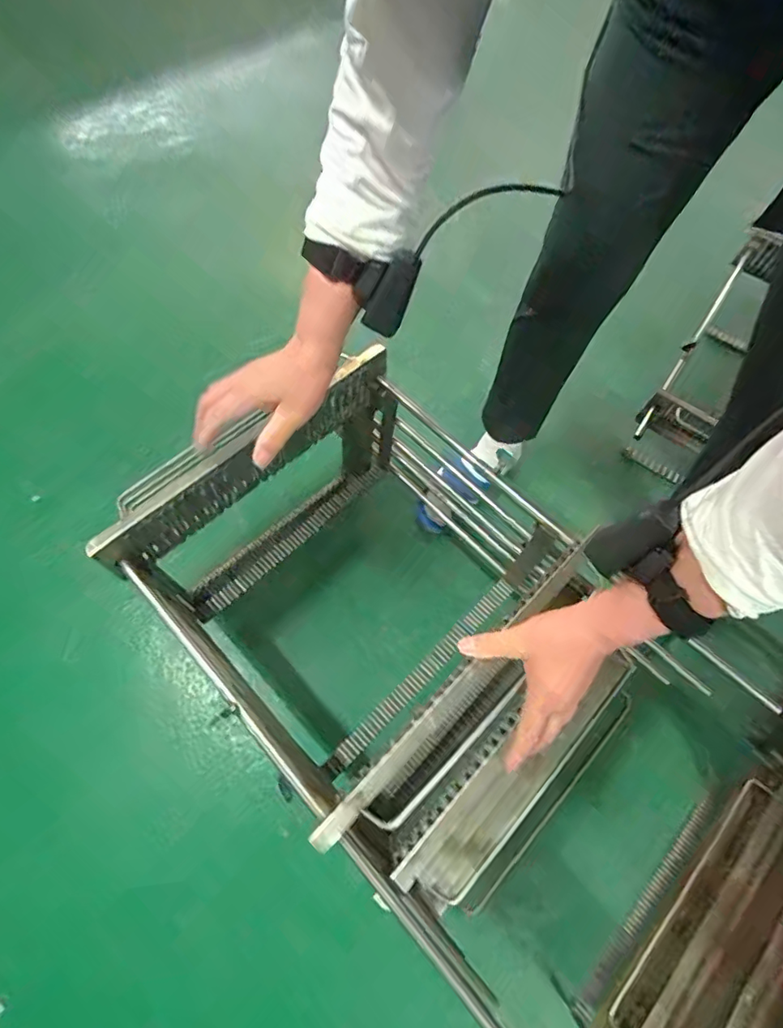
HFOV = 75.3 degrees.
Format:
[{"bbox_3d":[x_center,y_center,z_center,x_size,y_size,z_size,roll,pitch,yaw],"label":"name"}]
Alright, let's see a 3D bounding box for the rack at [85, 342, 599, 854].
[{"bbox_3d":[-0.033,0.085,0.638,0.404,0.245,0.409,-41,74,-18],"label":"rack"}]

